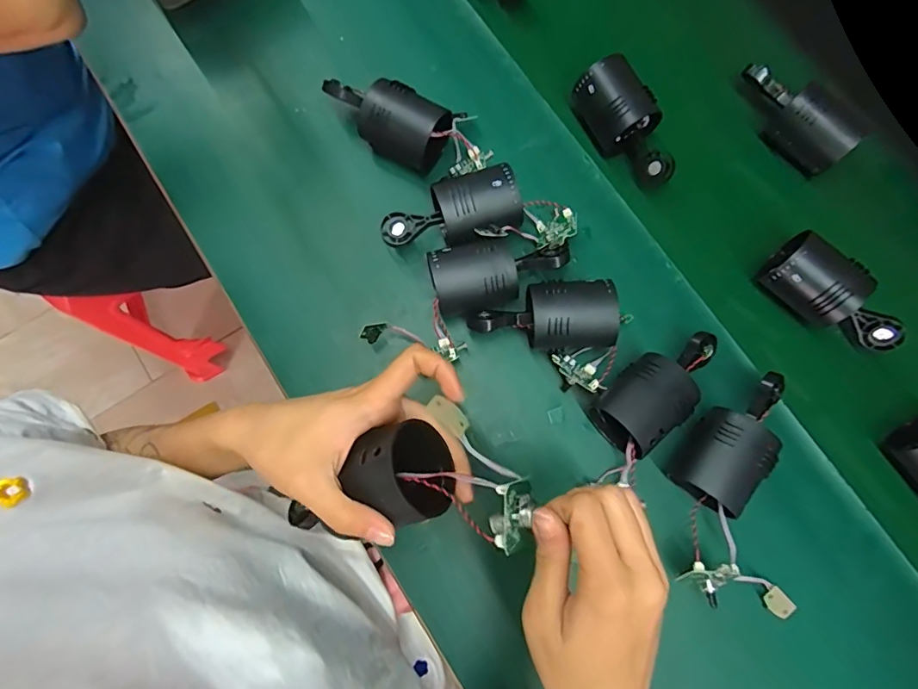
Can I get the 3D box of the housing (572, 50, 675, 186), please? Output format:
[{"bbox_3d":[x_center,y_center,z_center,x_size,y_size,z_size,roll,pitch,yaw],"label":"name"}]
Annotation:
[{"bbox_3d":[0.149,-0.196,0.442,0.052,0.050,0.115,-36,97,-7],"label":"housing"}]

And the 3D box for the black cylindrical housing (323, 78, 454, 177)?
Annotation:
[{"bbox_3d":[-0.065,-0.201,0.432,0.114,0.062,0.054,35,81,7],"label":"black cylindrical housing"}]

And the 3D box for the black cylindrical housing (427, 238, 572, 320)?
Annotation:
[{"bbox_3d":[0.034,-0.060,0.403,0.112,0.057,0.051,-18,79,-3],"label":"black cylindrical housing"}]

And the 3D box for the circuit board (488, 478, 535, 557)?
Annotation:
[{"bbox_3d":[0.026,0.090,0.259,0.022,0.015,0.038,24,77,-35],"label":"circuit board"}]

